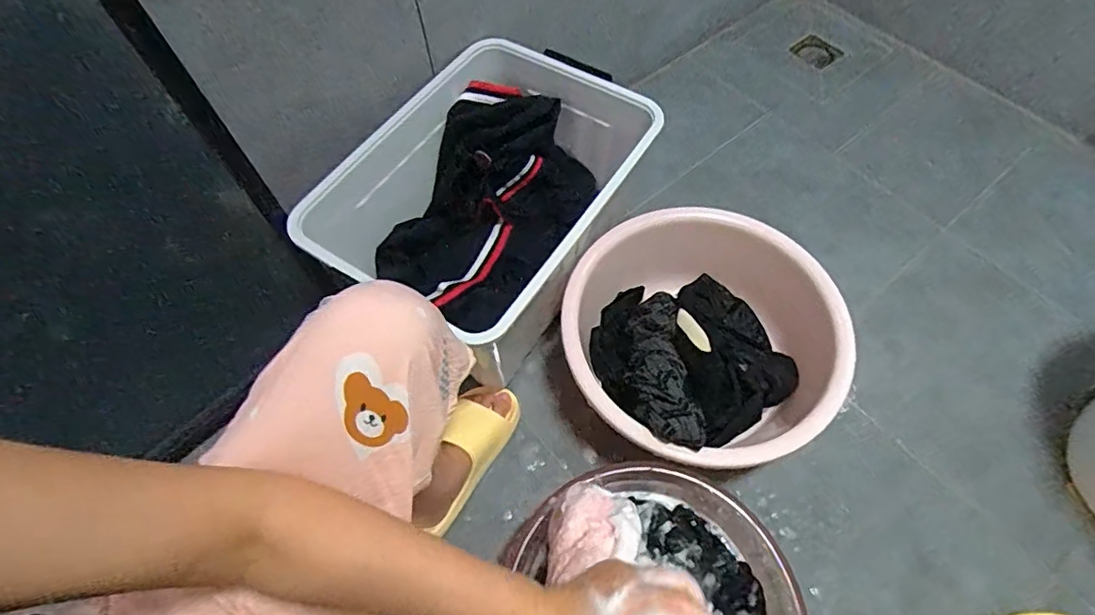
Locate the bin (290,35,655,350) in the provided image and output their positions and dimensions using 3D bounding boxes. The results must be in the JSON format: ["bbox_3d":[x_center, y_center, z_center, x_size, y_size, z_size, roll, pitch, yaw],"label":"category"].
[{"bbox_3d":[-0.082,-0.149,0.835,0.334,0.231,0.452,29,65,16],"label":"bin"}]

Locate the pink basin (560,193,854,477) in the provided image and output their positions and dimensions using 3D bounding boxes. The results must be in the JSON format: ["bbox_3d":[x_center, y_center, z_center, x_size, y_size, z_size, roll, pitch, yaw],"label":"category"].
[{"bbox_3d":[0.212,0.073,0.838,0.389,0.196,0.346,31,66,17],"label":"pink basin"}]

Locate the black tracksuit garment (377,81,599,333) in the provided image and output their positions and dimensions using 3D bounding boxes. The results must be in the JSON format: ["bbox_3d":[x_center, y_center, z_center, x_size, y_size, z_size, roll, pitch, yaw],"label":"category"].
[{"bbox_3d":[-0.101,-0.151,0.881,0.208,0.206,0.351,33,66,18],"label":"black tracksuit garment"}]

